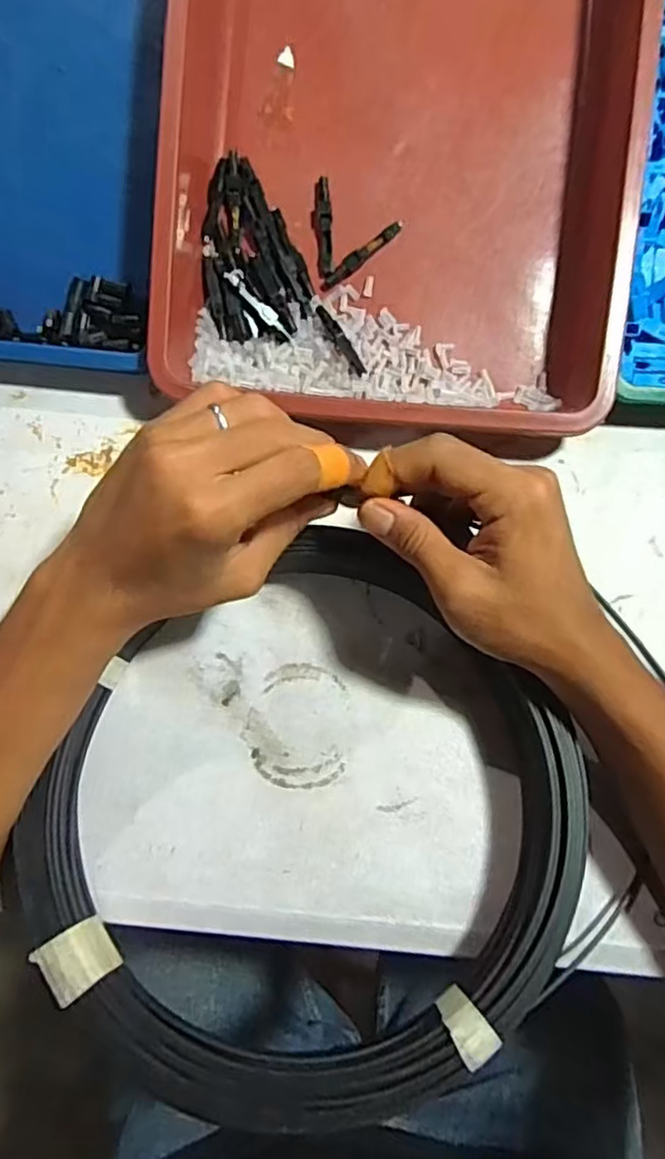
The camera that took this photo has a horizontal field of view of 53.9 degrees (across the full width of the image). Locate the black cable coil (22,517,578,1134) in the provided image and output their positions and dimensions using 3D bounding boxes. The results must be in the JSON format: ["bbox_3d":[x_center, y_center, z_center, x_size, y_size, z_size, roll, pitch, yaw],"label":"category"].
[{"bbox_3d":[-0.013,0.110,0.316,0.246,0.049,0.240,0,72,0],"label":"black cable coil"}]

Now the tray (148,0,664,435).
[{"bbox_3d":[0.039,-0.271,0.385,0.267,0.059,0.348,5,93,-1],"label":"tray"}]

